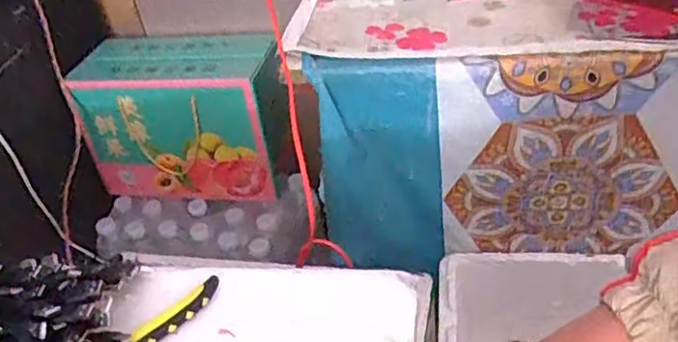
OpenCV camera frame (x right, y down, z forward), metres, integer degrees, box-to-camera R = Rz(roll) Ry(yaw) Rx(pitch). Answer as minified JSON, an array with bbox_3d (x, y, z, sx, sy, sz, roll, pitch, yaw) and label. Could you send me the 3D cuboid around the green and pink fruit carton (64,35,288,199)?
[{"bbox_3d":[-0.250,-0.093,1.103,0.337,0.234,0.145,2,38,12],"label":"green and pink fruit carton"}]

